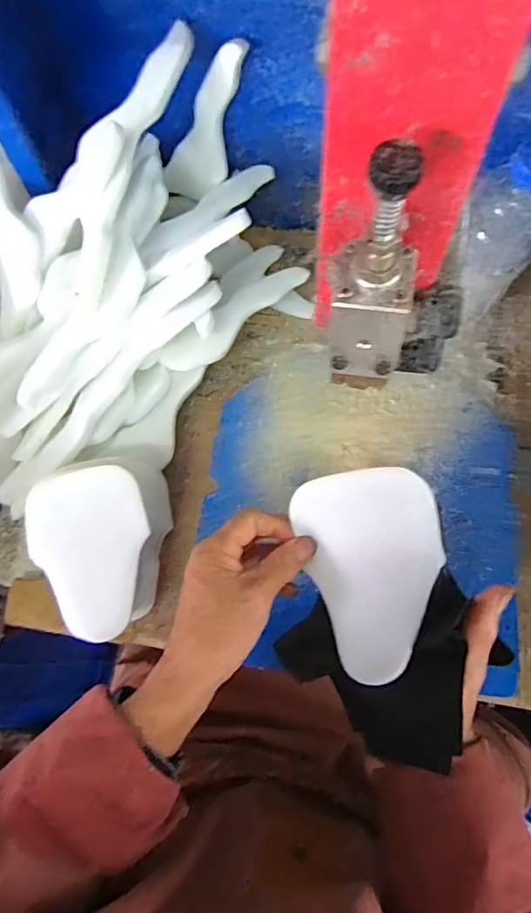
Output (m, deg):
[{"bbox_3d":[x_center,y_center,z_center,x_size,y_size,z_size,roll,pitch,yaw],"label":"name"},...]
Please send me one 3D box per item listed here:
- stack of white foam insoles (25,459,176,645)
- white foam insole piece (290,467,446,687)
[{"bbox_3d":[-0.145,0.087,0.471,0.115,0.088,0.148,-11,72,-1],"label":"stack of white foam insoles"},{"bbox_3d":[0.073,0.077,0.356,0.093,0.013,0.134,-14,78,21],"label":"white foam insole piece"}]

